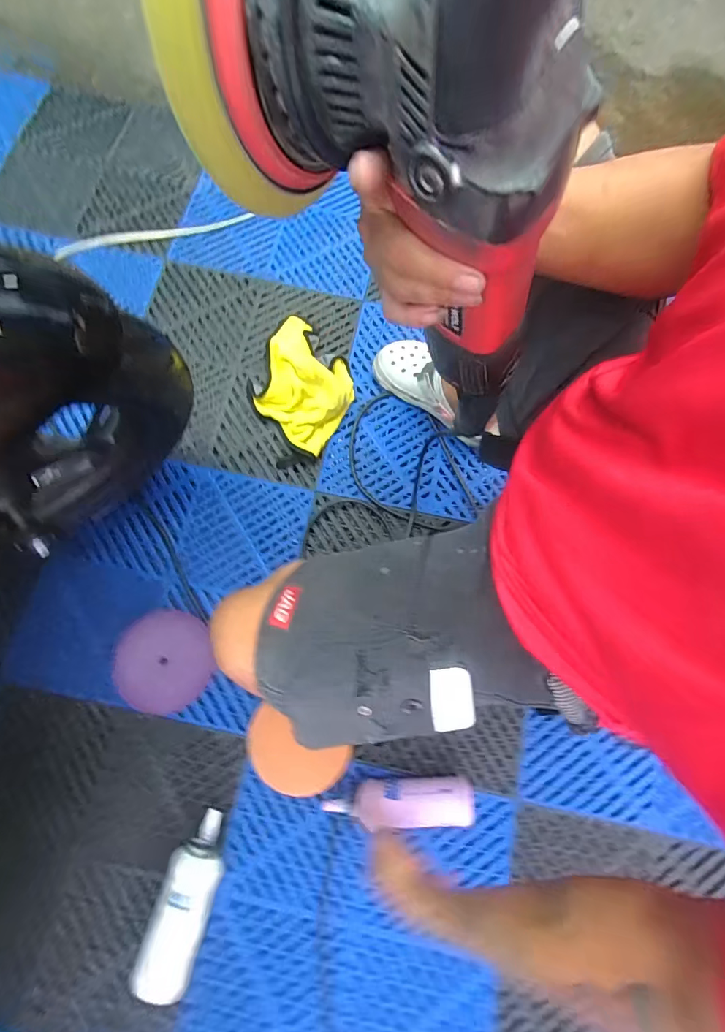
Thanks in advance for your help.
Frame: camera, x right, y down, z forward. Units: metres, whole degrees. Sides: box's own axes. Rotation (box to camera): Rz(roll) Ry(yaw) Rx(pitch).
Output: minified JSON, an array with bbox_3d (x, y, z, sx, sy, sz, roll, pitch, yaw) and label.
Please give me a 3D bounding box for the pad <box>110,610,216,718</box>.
[{"bbox_3d":[-0.307,0.223,0.667,0.141,0.024,0.144,-13,77,-4],"label":"pad"}]

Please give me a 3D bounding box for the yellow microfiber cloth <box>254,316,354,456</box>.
[{"bbox_3d":[-0.103,-0.255,0.800,0.171,0.069,0.262,11,77,2],"label":"yellow microfiber cloth"}]

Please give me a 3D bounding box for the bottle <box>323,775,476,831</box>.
[{"bbox_3d":[0.056,0.409,0.629,0.209,0.057,0.059,2,77,0],"label":"bottle"}]

